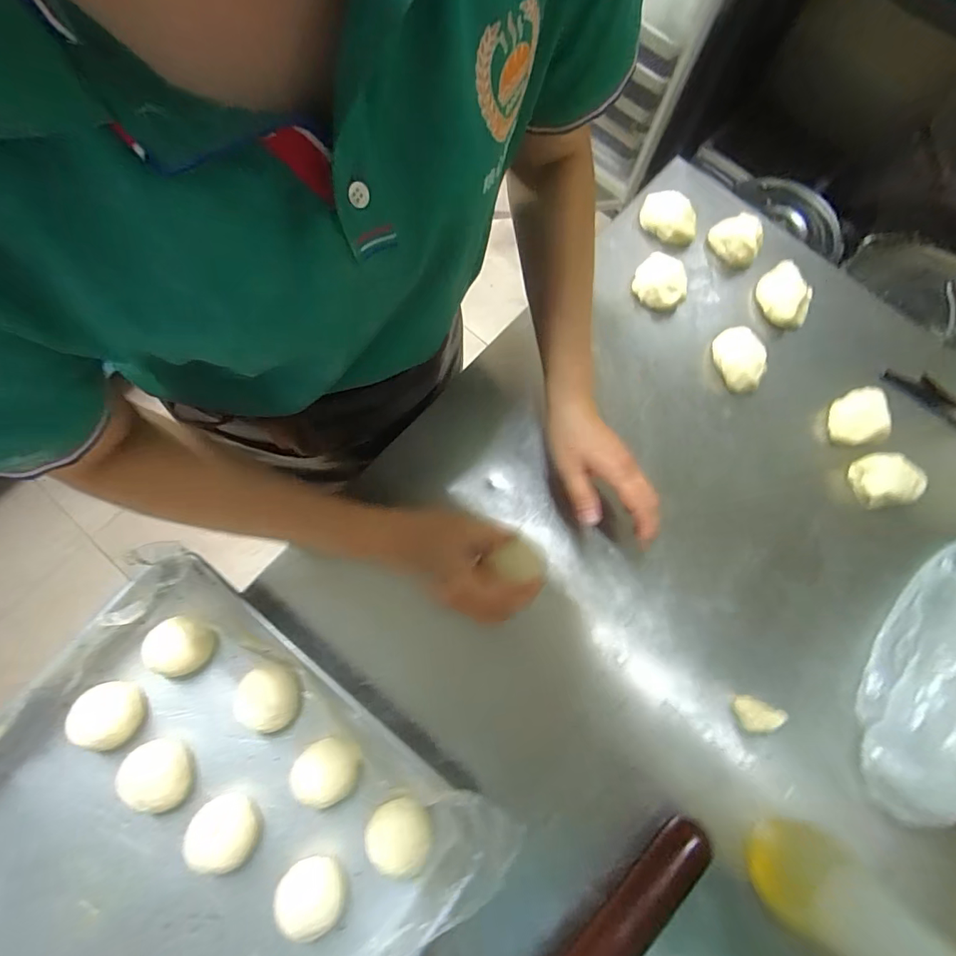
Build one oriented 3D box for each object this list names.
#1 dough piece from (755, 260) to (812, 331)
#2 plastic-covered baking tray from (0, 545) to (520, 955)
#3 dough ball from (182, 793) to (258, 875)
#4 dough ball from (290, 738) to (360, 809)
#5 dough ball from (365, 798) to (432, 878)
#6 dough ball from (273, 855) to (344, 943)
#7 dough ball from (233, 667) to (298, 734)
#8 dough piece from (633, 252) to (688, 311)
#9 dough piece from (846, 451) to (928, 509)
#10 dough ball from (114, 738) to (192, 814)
[{"bbox_3d":[0.380,-0.225,0.582,0.052,0.039,0.081,-20,77,-8],"label":"dough piece"},{"bbox_3d":[-0.324,0.410,0.370,0.401,0.075,0.634,39,78,7],"label":"plastic-covered baking tray"},{"bbox_3d":[-0.226,0.315,0.418,0.051,0.034,0.057,-13,77,-5],"label":"dough ball"},{"bbox_3d":[-0.139,0.268,0.430,0.061,0.031,0.054,-4,75,-4],"label":"dough ball"},{"bbox_3d":[-0.071,0.319,0.417,0.054,0.029,0.051,1,76,-2],"label":"dough ball"},{"bbox_3d":[-0.145,0.362,0.407,0.055,0.032,0.048,31,77,5],"label":"dough ball"},{"bbox_3d":[-0.199,0.210,0.447,0.050,0.040,0.052,0,76,-2],"label":"dough ball"},{"bbox_3d":[0.223,-0.236,0.576,0.067,0.039,0.053,37,77,7],"label":"dough piece"},{"bbox_3d":[0.462,0.004,0.527,0.071,0.030,0.058,0,76,-2],"label":"dough piece"},{"bbox_3d":[-0.292,0.271,0.427,0.048,0.038,0.061,-23,77,-8],"label":"dough ball"}]

